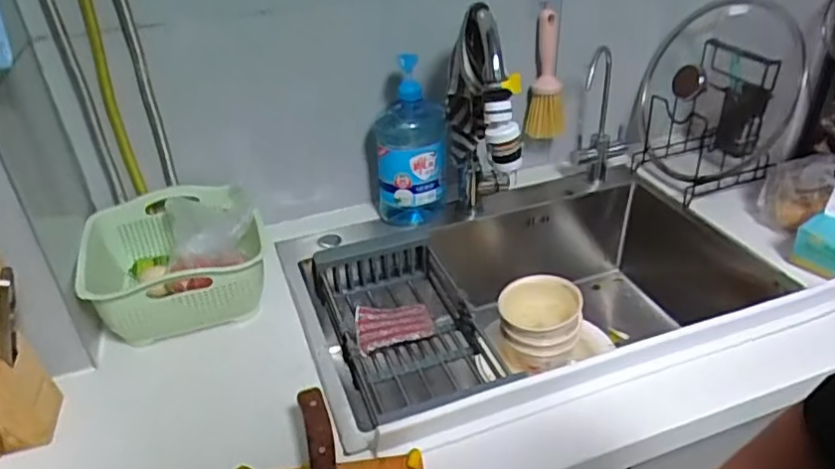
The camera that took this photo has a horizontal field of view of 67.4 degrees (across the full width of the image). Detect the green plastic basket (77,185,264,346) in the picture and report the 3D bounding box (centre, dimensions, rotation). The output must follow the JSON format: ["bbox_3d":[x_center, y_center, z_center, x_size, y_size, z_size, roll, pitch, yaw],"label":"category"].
[{"bbox_3d":[-0.327,0.033,0.861,0.210,0.109,0.219,-12,34,-13],"label":"green plastic basket"}]

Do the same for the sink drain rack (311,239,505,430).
[{"bbox_3d":[-0.026,0.126,0.937,0.203,0.130,0.261,-13,34,-14],"label":"sink drain rack"}]

